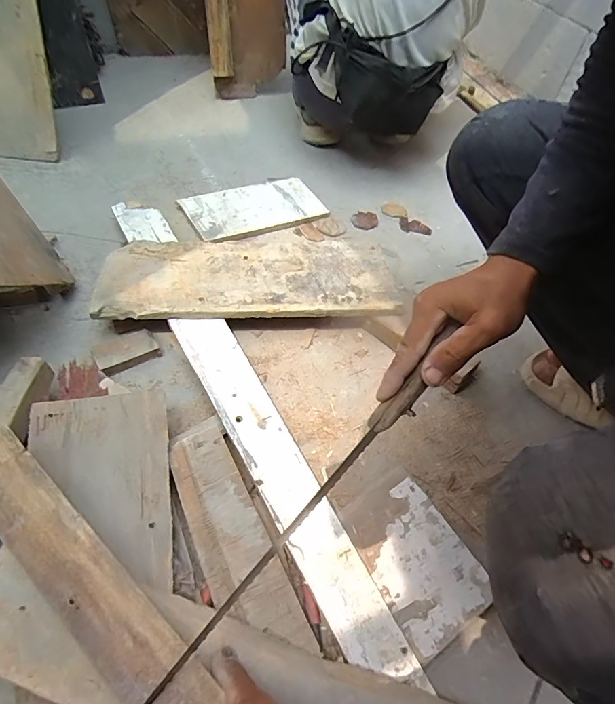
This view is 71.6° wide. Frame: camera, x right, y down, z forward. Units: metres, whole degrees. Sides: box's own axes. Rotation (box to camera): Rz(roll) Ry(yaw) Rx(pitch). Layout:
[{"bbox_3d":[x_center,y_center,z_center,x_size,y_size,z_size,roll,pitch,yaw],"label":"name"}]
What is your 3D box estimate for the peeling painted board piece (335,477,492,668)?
[{"bbox_3d":[0.121,0.236,0.491,0.113,0.023,0.161,-24,58,-22],"label":"peeling painted board piece"}]

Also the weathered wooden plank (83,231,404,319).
[{"bbox_3d":[-0.091,-0.133,0.703,0.462,0.020,0.188,-2,52,-9],"label":"weathered wooden plank"}]

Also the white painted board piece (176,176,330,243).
[{"bbox_3d":[-0.115,-0.310,0.913,0.273,0.018,0.176,-24,57,-21],"label":"white painted board piece"}]

